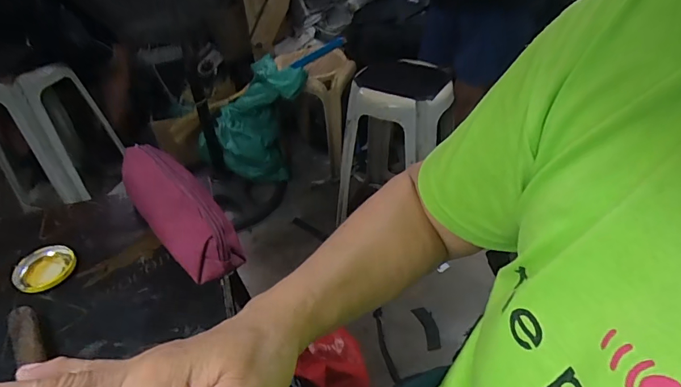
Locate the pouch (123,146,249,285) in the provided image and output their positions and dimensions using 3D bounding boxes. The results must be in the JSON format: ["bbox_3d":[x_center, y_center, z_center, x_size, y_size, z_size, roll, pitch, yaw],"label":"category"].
[{"bbox_3d":[-0.193,0.013,0.487,0.067,0.064,0.210,-32,49,-29],"label":"pouch"}]

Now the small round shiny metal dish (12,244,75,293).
[{"bbox_3d":[-0.324,0.081,0.454,0.056,0.009,0.056,-2,41,2],"label":"small round shiny metal dish"}]

